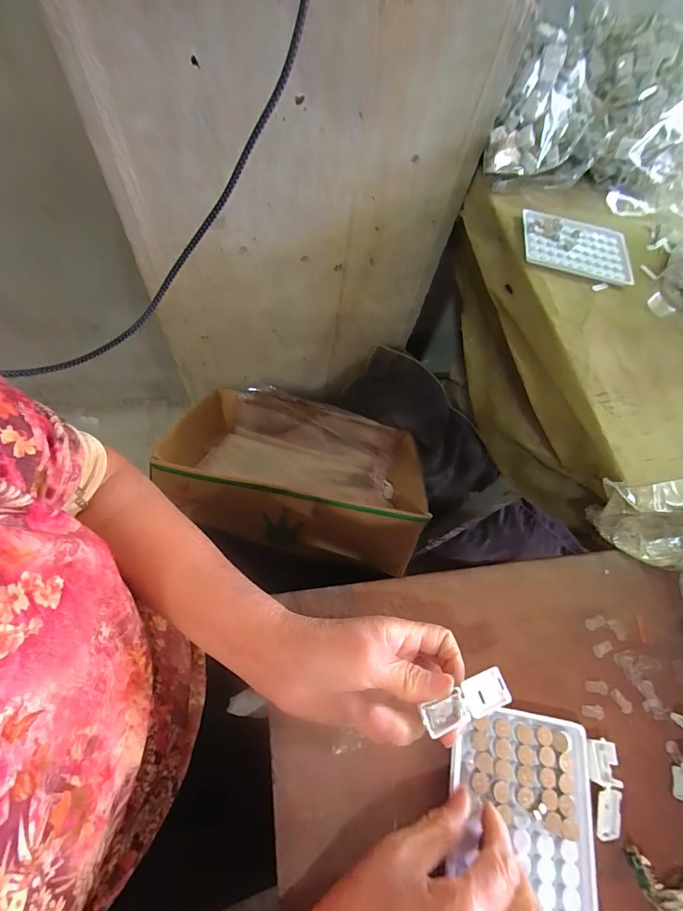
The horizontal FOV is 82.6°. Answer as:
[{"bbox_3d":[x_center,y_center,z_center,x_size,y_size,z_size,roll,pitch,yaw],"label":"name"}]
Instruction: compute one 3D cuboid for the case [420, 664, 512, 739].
[{"bbox_3d":[0.074,0.147,0.231,0.056,0.011,0.021,-17,68,-17],"label":"case"}]

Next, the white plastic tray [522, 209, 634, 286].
[{"bbox_3d":[0.285,-0.255,0.467,0.133,0.008,0.096,15,64,-1],"label":"white plastic tray"}]

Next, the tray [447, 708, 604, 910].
[{"bbox_3d":[0.120,0.240,0.249,0.102,0.016,0.126,11,66,2],"label":"tray"}]

